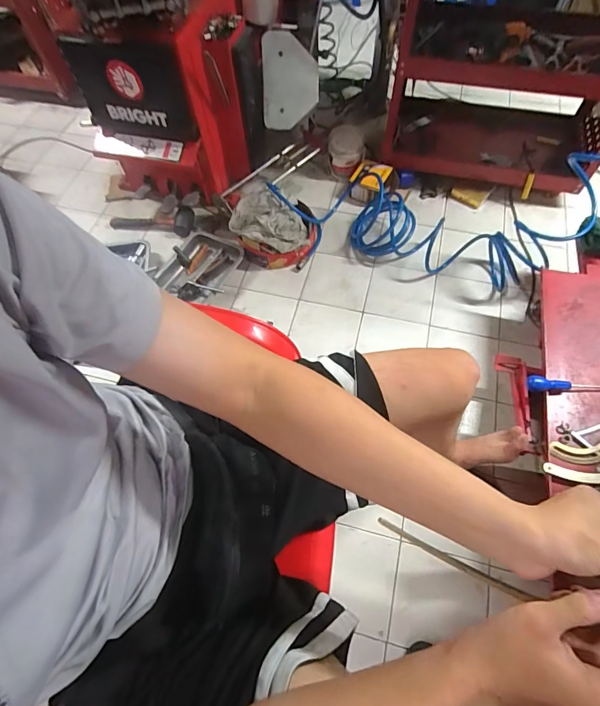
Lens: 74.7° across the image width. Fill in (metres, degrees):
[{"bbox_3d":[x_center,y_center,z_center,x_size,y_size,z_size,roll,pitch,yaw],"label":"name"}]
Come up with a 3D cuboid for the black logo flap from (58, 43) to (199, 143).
[{"bbox_3d":[-0.449,-0.707,1.072,0.313,0.227,0.034,8,63,7],"label":"black logo flap"}]

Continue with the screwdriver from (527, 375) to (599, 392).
[{"bbox_3d":[0.637,0.077,0.862,0.271,0.033,0.029,3,63,4],"label":"screwdriver"}]

